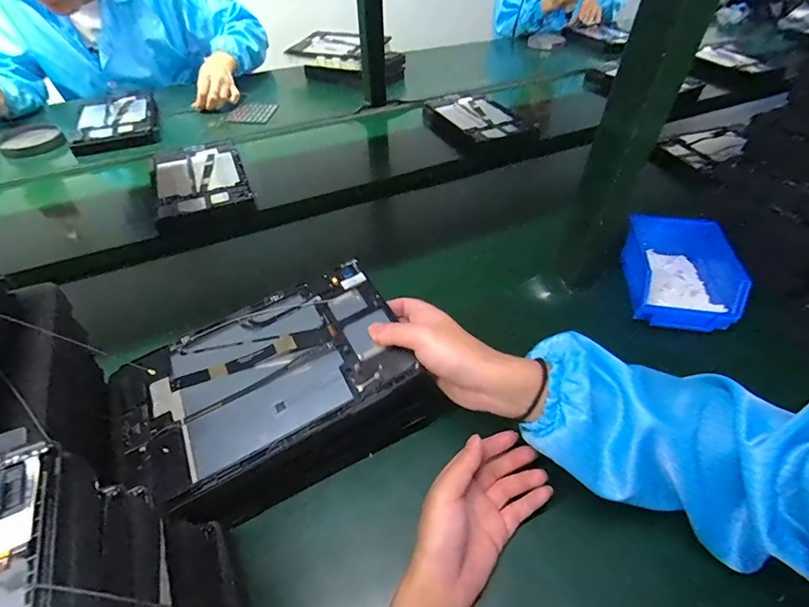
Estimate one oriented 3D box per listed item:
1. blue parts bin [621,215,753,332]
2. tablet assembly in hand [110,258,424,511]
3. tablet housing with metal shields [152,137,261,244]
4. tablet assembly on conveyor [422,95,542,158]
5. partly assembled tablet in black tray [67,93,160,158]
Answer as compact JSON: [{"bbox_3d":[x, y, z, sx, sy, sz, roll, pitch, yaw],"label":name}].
[{"bbox_3d":[0.336,-0.045,0.511,0.114,0.059,0.165,11,48,11],"label":"blue parts bin"},{"bbox_3d":[-0.118,0.055,0.352,0.233,0.009,0.149,-28,52,-14],"label":"tablet assembly in hand"},{"bbox_3d":[-0.366,-0.215,0.744,0.156,0.035,0.278,-19,50,-17],"label":"tablet housing with metal shields"},{"bbox_3d":[0.160,-0.403,0.920,0.163,0.051,0.260,-17,50,-15],"label":"tablet assembly on conveyor"},{"bbox_3d":[-0.650,-0.416,0.932,0.159,0.028,0.254,-18,50,-16],"label":"partly assembled tablet in black tray"}]

